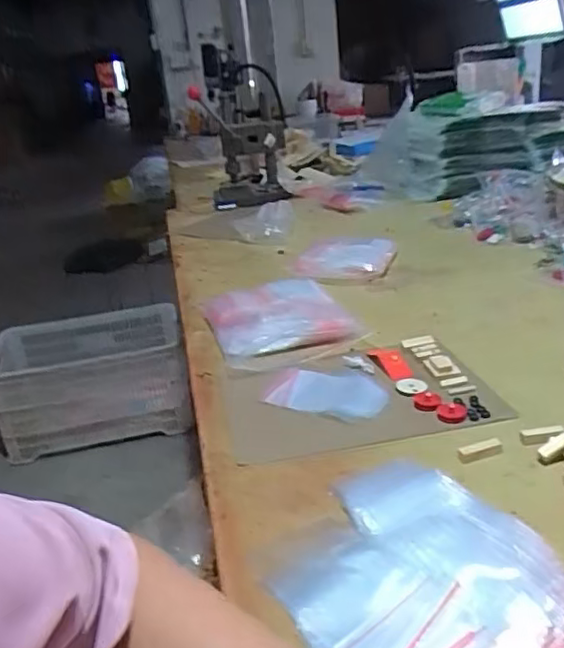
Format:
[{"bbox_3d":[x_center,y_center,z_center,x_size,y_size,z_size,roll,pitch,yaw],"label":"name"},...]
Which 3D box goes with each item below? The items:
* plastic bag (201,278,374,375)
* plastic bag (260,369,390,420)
[{"bbox_3d":[-0.001,-0.005,0.902,0.194,0.049,0.226,-11,22,-14],"label":"plastic bag"},{"bbox_3d":[0.054,0.079,0.728,0.138,0.009,0.087,4,23,24],"label":"plastic bag"}]

